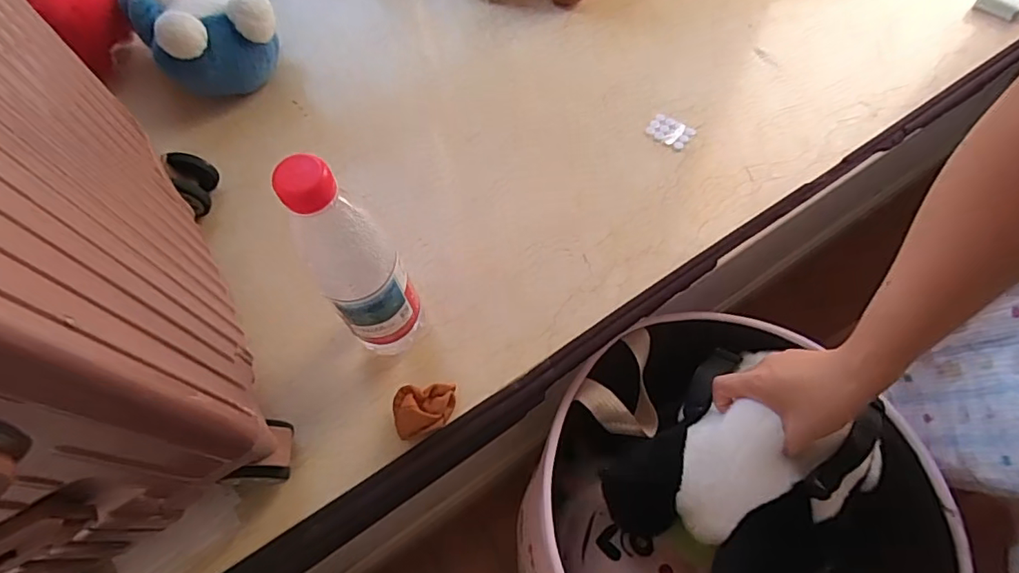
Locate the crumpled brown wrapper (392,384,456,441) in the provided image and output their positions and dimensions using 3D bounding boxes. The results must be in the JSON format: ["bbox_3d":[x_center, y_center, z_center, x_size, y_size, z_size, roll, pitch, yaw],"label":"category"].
[{"bbox_3d":[-0.069,0.101,0.453,0.051,0.029,0.040,-18,65,-6],"label":"crumpled brown wrapper"}]

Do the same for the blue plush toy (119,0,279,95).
[{"bbox_3d":[-0.335,-0.297,0.617,0.137,0.104,0.174,-34,68,-13],"label":"blue plush toy"}]

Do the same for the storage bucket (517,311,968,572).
[{"bbox_3d":[0.207,0.231,0.540,0.324,0.303,0.350,-1,65,2],"label":"storage bucket"}]

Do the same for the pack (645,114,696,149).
[{"bbox_3d":[0.177,-0.171,0.598,0.047,0.005,0.033,27,69,14],"label":"pack"}]

